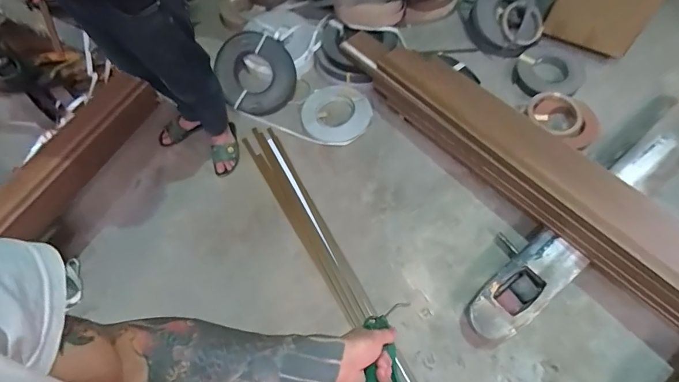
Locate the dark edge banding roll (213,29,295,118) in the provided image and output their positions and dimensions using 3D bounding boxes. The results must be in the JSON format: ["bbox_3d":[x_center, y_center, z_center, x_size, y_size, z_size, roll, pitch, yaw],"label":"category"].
[{"bbox_3d":[-0.358,-0.496,1.679,0.329,0.048,0.381,-27,81,-1],"label":"dark edge banding roll"}]

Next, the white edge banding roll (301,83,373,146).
[{"bbox_3d":[-0.009,-0.315,1.619,0.276,0.025,0.257,-3,75,13],"label":"white edge banding roll"}]

